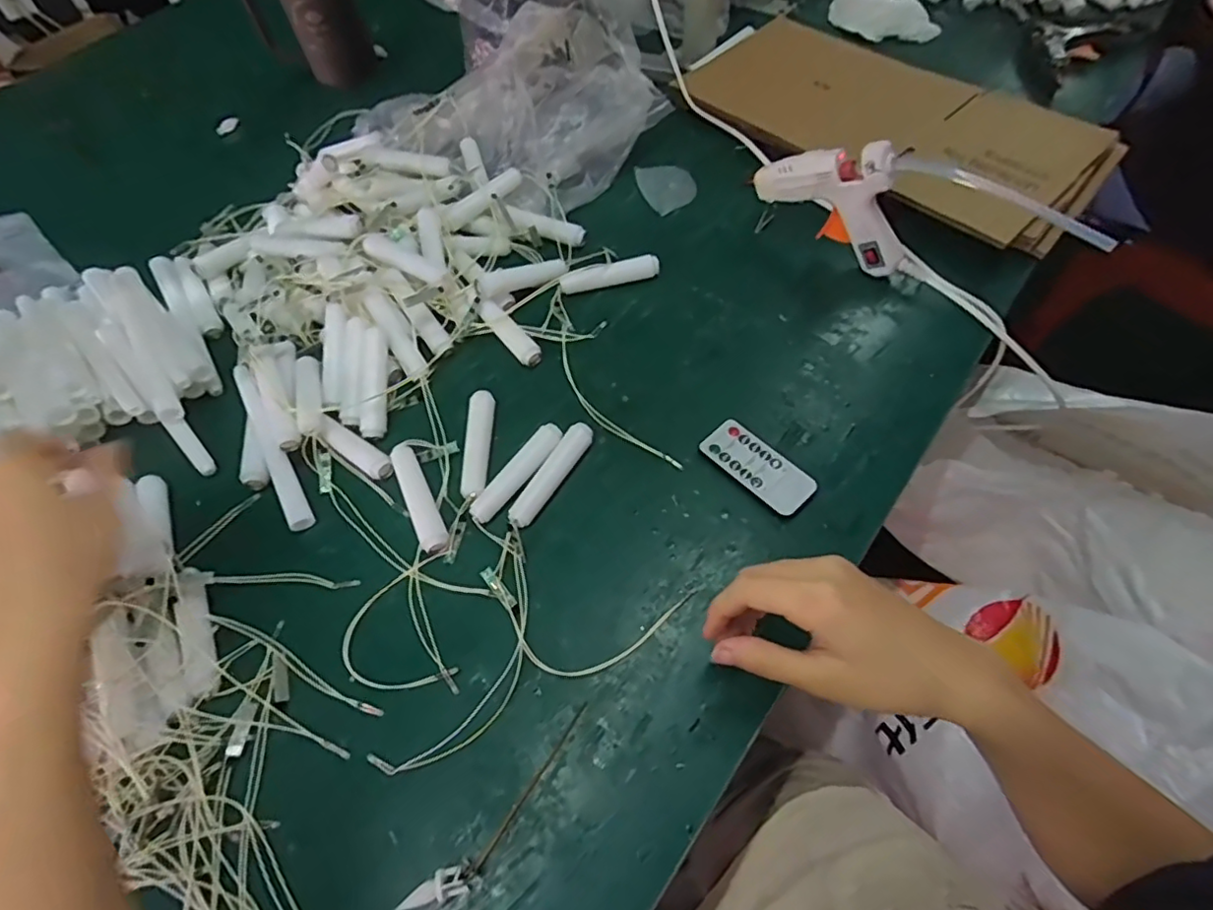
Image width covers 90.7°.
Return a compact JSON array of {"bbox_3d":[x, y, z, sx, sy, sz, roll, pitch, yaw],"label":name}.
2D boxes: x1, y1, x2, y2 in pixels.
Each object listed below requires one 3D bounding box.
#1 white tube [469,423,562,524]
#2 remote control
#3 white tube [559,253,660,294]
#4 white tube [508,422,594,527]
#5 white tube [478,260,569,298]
[{"bbox_3d":[-0.066,0.012,0.441,0.020,0.012,0.088,32,67,21],"label":"white tube"},{"bbox_3d":[0.110,0.008,0.437,0.038,0.006,0.083,-40,65,-18],"label":"remote control"},{"bbox_3d":[0.003,-0.163,0.543,0.089,0.017,0.015,-14,60,-4],"label":"white tube"},{"bbox_3d":[-0.040,0.014,0.439,0.020,0.018,0.088,29,66,19],"label":"white tube"},{"bbox_3d":[-0.074,-0.157,0.530,0.085,0.017,0.015,-23,59,-27],"label":"white tube"}]

